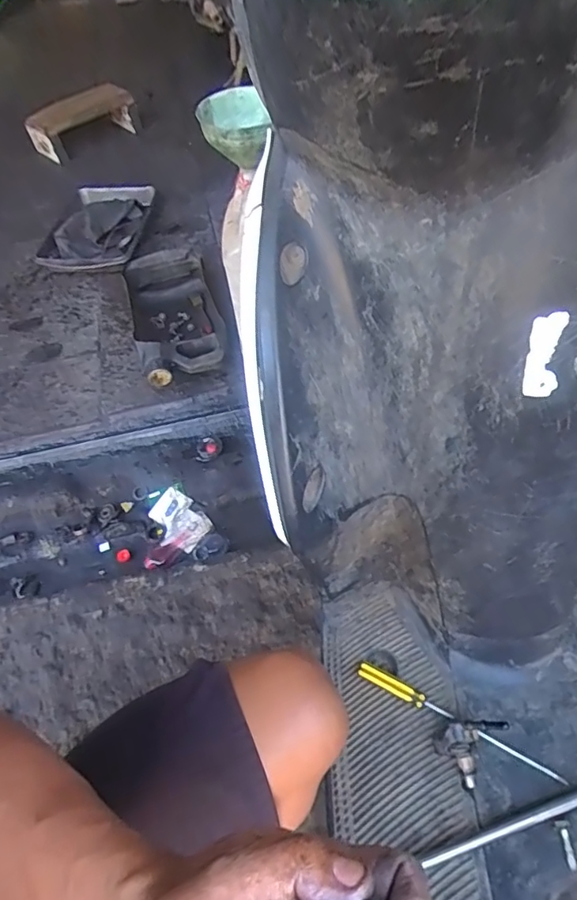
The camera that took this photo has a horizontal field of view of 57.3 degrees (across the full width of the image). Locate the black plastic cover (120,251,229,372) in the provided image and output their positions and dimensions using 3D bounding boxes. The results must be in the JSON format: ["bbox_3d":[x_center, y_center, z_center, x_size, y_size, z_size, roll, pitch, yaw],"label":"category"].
[{"bbox_3d":[-0.243,-0.288,1.142,0.184,0.115,0.379,-17,53,-7],"label":"black plastic cover"}]

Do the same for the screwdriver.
[{"bbox_3d":[0.151,0.247,0.483,0.186,0.014,0.016,23,58,22],"label":"screwdriver"}]

